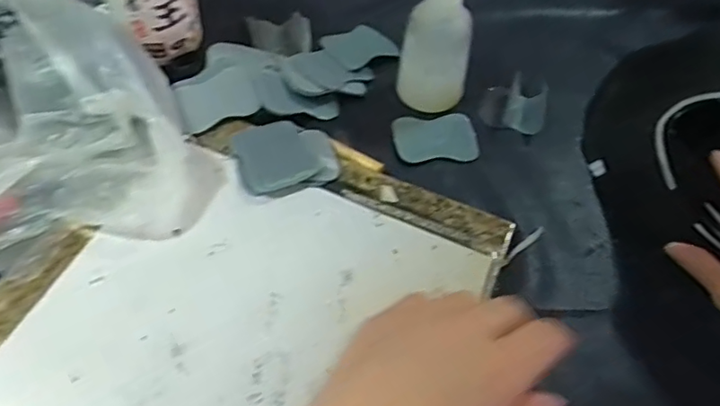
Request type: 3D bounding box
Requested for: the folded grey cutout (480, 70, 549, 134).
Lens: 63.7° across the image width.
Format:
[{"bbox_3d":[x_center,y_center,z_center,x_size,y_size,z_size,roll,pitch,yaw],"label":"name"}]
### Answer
[{"bbox_3d":[0.154,-0.097,0.578,0.063,0.027,0.042,18,54,10],"label":"folded grey cutout"}]

